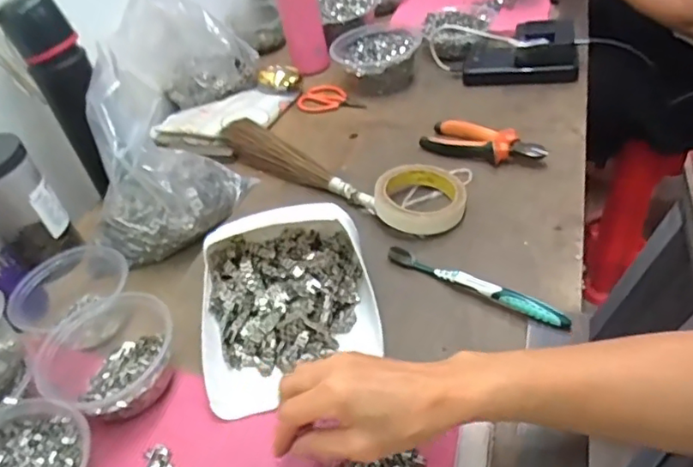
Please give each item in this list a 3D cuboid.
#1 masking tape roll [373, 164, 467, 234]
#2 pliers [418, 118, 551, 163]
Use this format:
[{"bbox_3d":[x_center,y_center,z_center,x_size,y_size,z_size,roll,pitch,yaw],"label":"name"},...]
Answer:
[{"bbox_3d":[0.081,-0.043,0.624,0.096,0.022,0.098,-3,43,3],"label":"masking tape roll"},{"bbox_3d":[0.162,-0.111,0.685,0.145,0.025,0.050,20,50,34],"label":"pliers"}]

